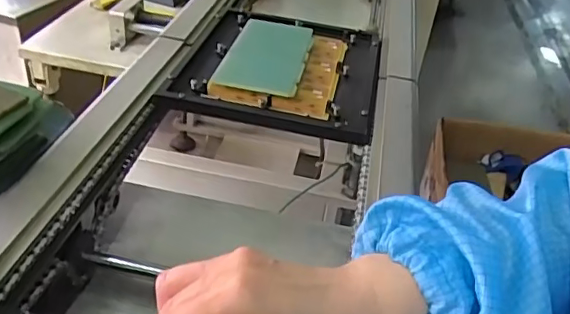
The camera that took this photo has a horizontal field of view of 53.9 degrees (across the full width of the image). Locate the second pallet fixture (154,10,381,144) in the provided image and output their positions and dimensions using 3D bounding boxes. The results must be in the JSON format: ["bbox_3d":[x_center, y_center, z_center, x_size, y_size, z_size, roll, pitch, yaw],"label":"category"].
[{"bbox_3d":[0.002,-0.116,0.698,0.225,0.035,0.266,13,37,3],"label":"second pallet fixture"}]

